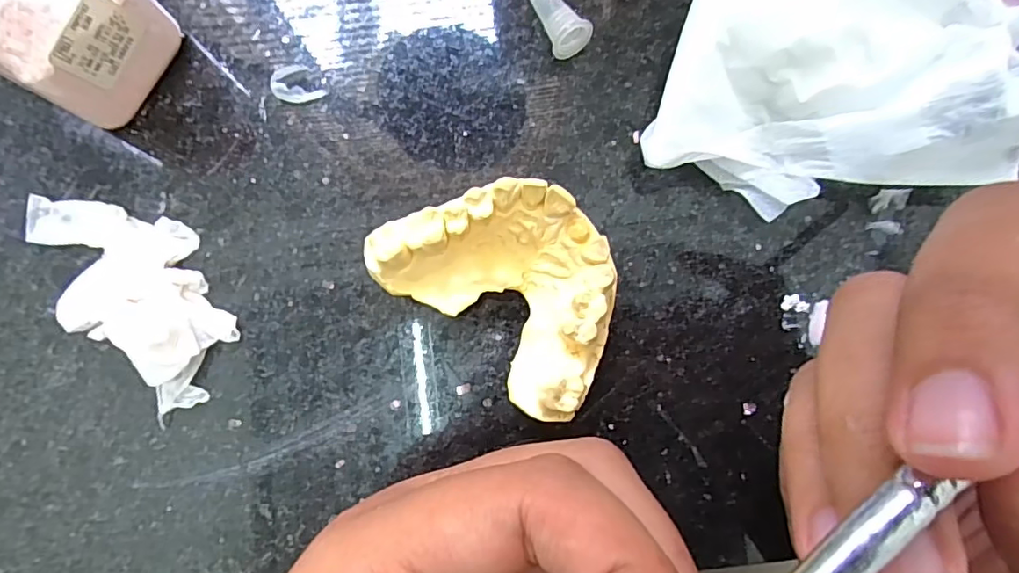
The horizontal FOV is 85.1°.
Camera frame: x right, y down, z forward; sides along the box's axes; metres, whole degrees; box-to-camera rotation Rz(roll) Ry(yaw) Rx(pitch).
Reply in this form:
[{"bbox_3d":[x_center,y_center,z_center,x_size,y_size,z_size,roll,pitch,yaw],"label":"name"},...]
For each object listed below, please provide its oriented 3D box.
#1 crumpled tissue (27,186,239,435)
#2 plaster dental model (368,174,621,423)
[{"bbox_3d":[-0.110,-0.001,0.161,0.036,0.016,0.075,-36,85,-3],"label":"crumpled tissue"},{"bbox_3d":[0.002,-0.002,0.156,0.066,0.027,0.048,41,86,4],"label":"plaster dental model"}]

